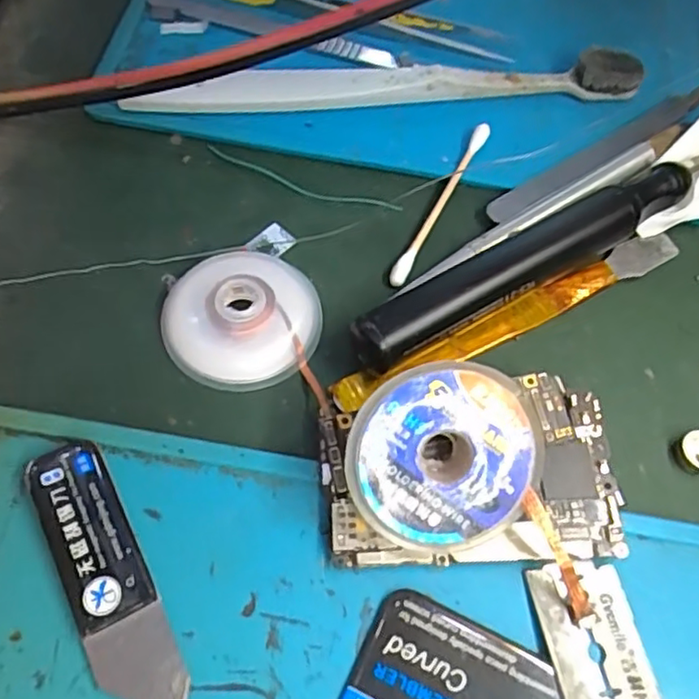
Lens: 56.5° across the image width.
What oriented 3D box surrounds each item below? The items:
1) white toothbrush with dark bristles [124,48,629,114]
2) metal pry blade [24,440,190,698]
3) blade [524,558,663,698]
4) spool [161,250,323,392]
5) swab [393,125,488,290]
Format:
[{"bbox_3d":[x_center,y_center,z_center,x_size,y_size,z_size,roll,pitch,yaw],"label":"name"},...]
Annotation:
[{"bbox_3d":[0.015,-0.094,0.226,0.175,0.016,0.018,-6,62,-6],"label":"white toothbrush with dark bristles"},{"bbox_3d":[-0.057,0.053,0.152,0.018,0.004,0.067,-25,71,-16],"label":"metal pry blade"},{"bbox_3d":[0.058,0.069,0.150,0.023,0.004,0.040,-8,62,-8],"label":"blade"},{"bbox_3d":[-0.031,-0.010,0.186,0.043,0.008,0.041,1,61,-3],"label":"spool"},{"bbox_3d":[0.030,-0.048,0.209,0.005,0.006,0.069,26,63,10],"label":"swab"}]

